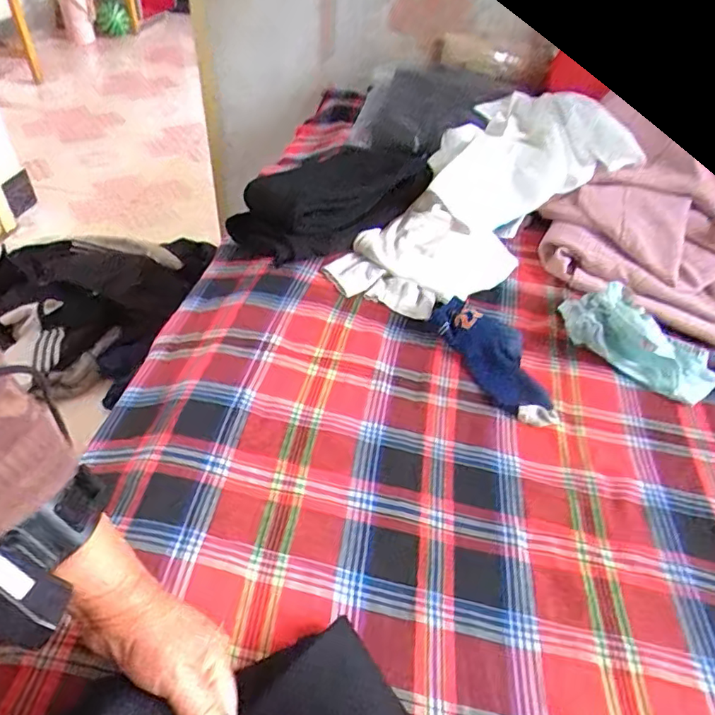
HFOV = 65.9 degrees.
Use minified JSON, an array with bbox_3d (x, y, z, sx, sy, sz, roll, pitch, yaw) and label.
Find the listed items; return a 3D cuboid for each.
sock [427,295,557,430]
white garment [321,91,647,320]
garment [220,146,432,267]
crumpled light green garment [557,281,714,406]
[{"bbox_3d":[0.169,-0.002,0.659,0.089,0.038,0.198,-16,48,-23],"label":"sock"},{"bbox_3d":[0.189,-0.253,0.875,0.296,0.087,0.556,34,66,26],"label":"white garment"},{"bbox_3d":[-0.030,-0.250,0.851,0.314,0.093,0.162,-26,52,-30],"label":"garment"},{"bbox_3d":[0.356,-0.028,0.698,0.203,0.052,0.111,33,49,26],"label":"crumpled light green garment"}]

